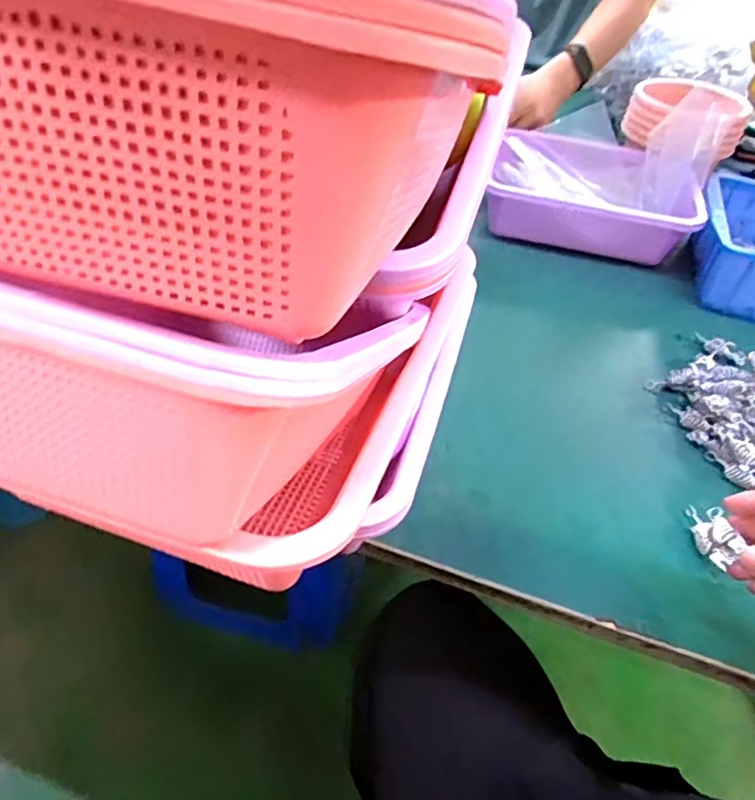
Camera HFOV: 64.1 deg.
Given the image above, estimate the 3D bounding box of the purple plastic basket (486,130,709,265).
[{"bbox_3d":[0.269,-0.263,0.788,0.257,0.084,0.186,14,45,6],"label":"purple plastic basket"}]

